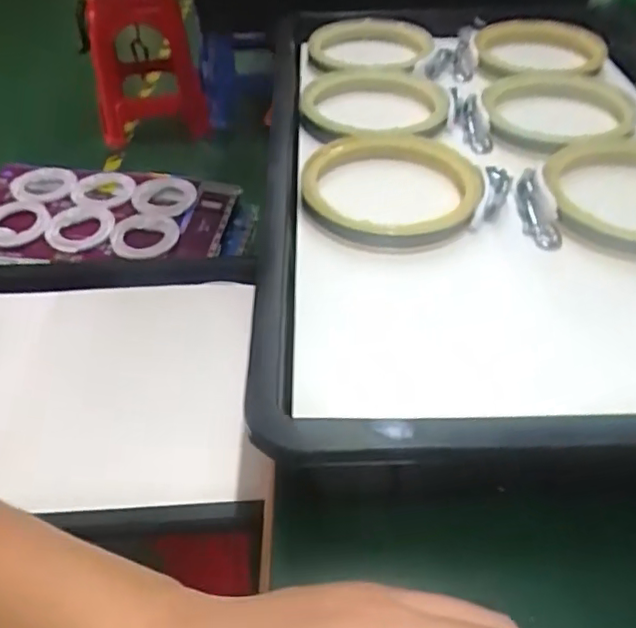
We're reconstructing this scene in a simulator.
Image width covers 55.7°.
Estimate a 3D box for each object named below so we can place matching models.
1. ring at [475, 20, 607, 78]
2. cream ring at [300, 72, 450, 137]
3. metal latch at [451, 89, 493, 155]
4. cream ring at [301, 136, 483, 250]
[{"bbox_3d":[0.216,-0.260,0.584,0.115,0.016,0.122,0,44,-1],"label":"ring"},{"bbox_3d":[0.046,-0.176,0.508,0.120,0.019,0.124,0,44,0],"label":"cream ring"},{"bbox_3d":[0.126,-0.162,0.501,0.025,0.010,0.078,-8,59,-8],"label":"metal latch"},{"bbox_3d":[0.051,-0.089,0.423,0.122,0.020,0.118,0,44,0],"label":"cream ring"}]

